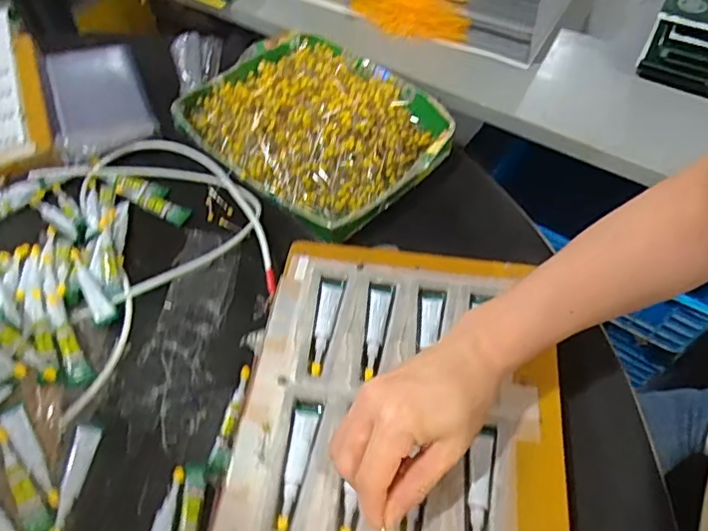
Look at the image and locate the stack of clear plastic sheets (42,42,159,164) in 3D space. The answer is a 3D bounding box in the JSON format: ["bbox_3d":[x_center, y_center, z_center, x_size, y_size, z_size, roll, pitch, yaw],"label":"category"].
[{"bbox_3d":[-0.292,-0.198,0.641,0.099,0.015,0.171,-21,57,-13],"label":"stack of clear plastic sheets"}]

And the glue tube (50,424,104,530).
[{"bbox_3d":[-0.205,0.158,0.411,0.018,0.005,0.085,1,55,1],"label":"glue tube"}]

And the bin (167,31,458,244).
[{"bbox_3d":[-0.045,-0.159,0.600,0.210,0.049,0.273,-39,63,-23],"label":"bin"}]

